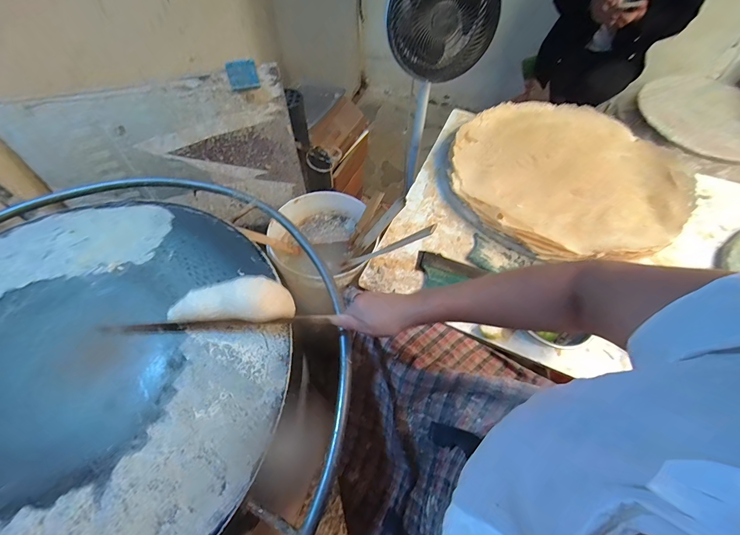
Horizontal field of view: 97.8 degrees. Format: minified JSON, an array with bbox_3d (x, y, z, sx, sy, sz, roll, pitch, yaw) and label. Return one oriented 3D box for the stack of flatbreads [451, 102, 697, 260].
[{"bbox_3d":[0.538,-0.278,0.901,0.593,0.058,0.583,-13,58,-9],"label":"stack of flatbreads"}]

